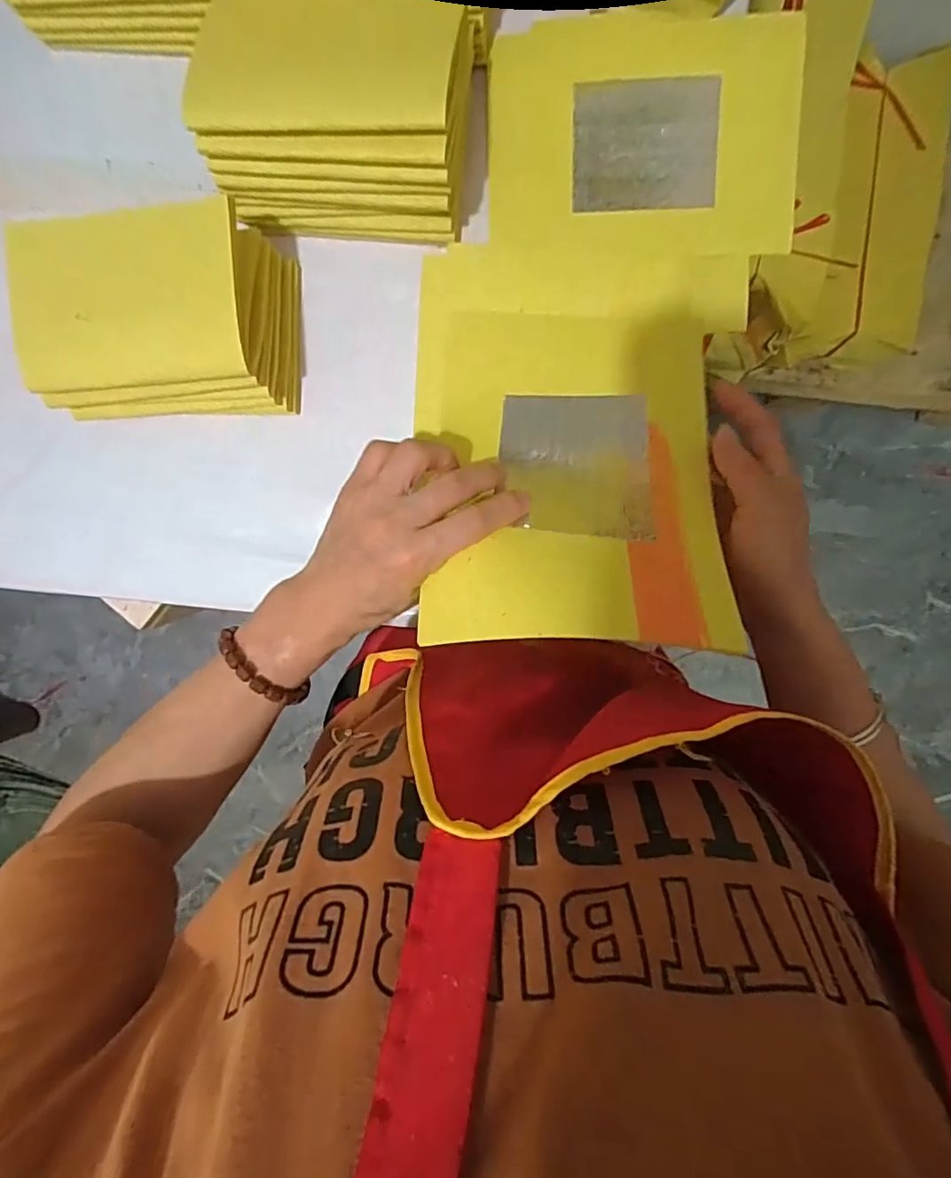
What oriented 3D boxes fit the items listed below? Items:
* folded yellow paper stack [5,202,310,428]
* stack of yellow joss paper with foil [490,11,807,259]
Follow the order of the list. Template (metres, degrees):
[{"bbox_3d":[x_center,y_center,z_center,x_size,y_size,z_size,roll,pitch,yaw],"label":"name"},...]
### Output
[{"bbox_3d":[-0.224,-0.189,0.408,0.172,0.095,0.119,-4,95,2],"label":"folded yellow paper stack"},{"bbox_3d":[0.123,-0.330,0.414,0.220,0.020,0.155,4,95,1],"label":"stack of yellow joss paper with foil"}]

